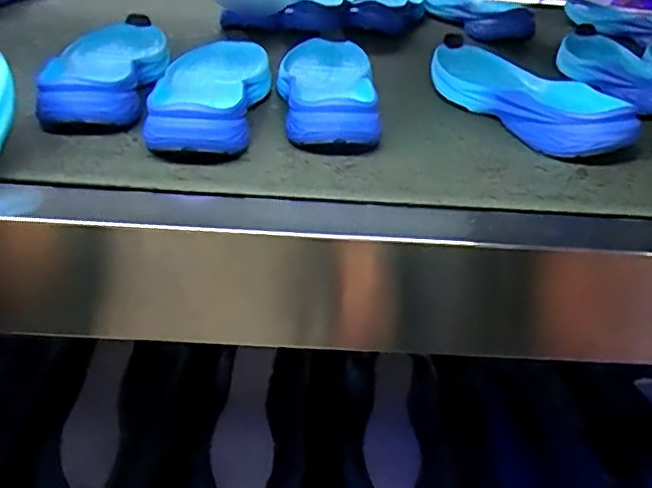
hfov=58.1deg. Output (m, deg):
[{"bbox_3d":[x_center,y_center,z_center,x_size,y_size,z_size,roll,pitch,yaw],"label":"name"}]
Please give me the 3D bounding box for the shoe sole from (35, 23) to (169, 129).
[{"bbox_3d":[-0.183,-0.152,0.501,0.078,0.039,0.211,-3,35,-10],"label":"shoe sole"}]

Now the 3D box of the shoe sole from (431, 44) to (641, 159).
[{"bbox_3d":[0.177,-0.137,0.539,0.091,0.042,0.228,-17,39,-27],"label":"shoe sole"}]

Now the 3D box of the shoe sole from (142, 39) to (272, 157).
[{"bbox_3d":[-0.092,-0.131,0.489,0.084,0.034,0.204,1,34,-5],"label":"shoe sole"}]

